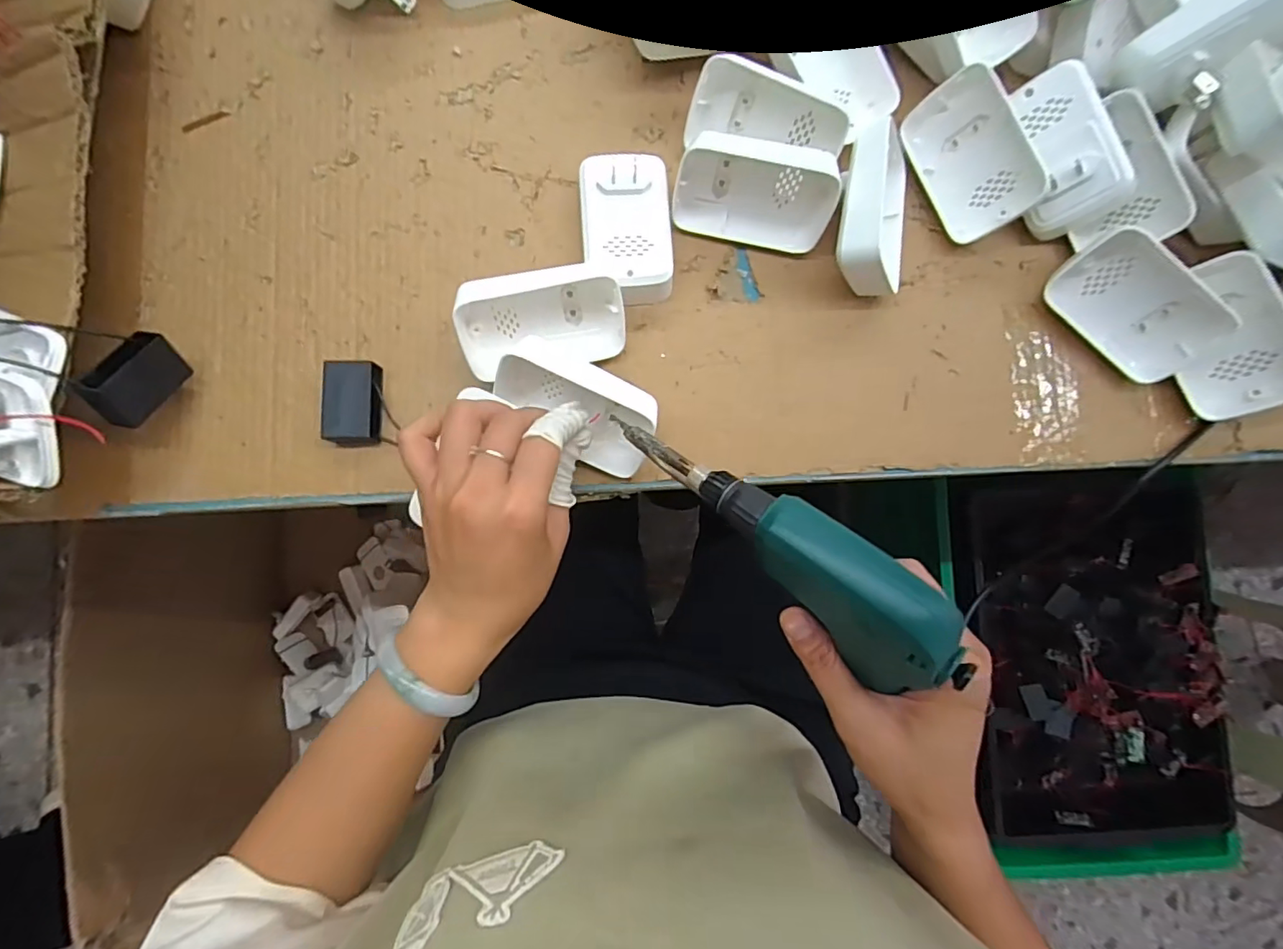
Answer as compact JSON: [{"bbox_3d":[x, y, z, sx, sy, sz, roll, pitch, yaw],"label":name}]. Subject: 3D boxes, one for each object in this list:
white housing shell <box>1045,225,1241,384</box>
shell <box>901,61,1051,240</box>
[{"bbox_3d":[0.311,-0.105,0.349,0.095,0.061,0.026,45,60,1],"label":"white housing shell"},{"bbox_3d":[0.212,-0.207,0.356,0.022,0.058,0.101,-20,85,-45],"label":"shell"}]

